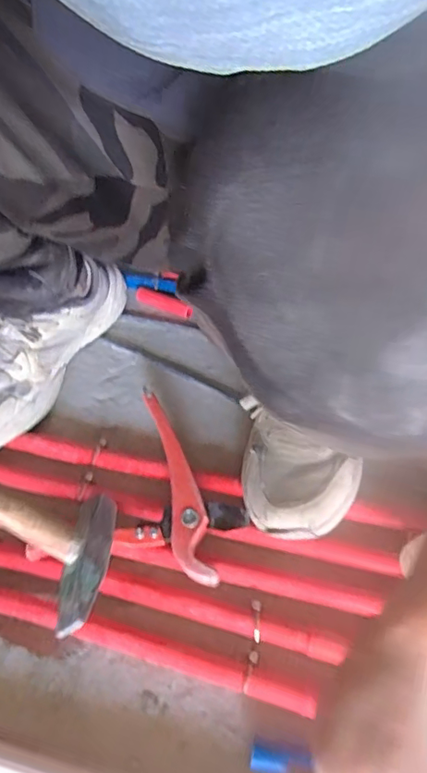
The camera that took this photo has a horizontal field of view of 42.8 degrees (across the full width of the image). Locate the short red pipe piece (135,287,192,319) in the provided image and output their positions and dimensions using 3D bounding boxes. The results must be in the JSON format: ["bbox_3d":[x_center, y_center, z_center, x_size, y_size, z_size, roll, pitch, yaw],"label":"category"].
[{"bbox_3d":[-0.064,-0.111,0.712,0.090,0.023,0.020,25,60,20],"label":"short red pipe piece"}]

